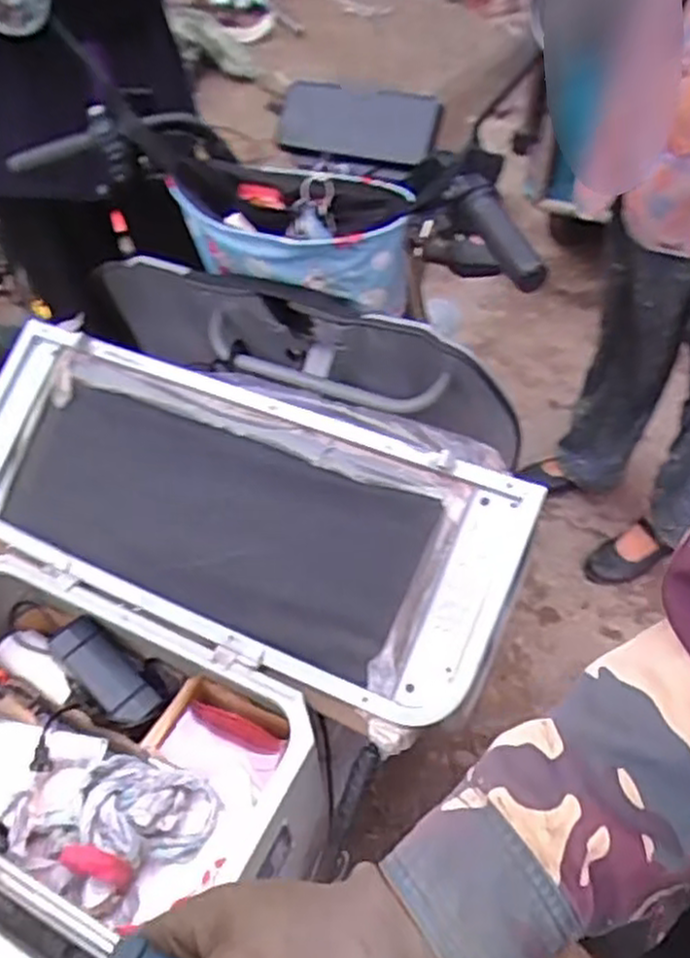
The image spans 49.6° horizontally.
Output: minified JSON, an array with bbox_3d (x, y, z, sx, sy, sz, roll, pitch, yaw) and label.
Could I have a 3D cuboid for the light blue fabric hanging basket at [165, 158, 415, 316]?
[{"bbox_3d":[-0.063,-0.317,0.961,0.317,0.122,0.151,16,49,16],"label":"light blue fabric hanging basket"}]

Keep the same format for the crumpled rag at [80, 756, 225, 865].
[{"bbox_3d":[-0.221,0.366,0.827,0.146,0.055,0.108,16,49,17],"label":"crumpled rag"}]

